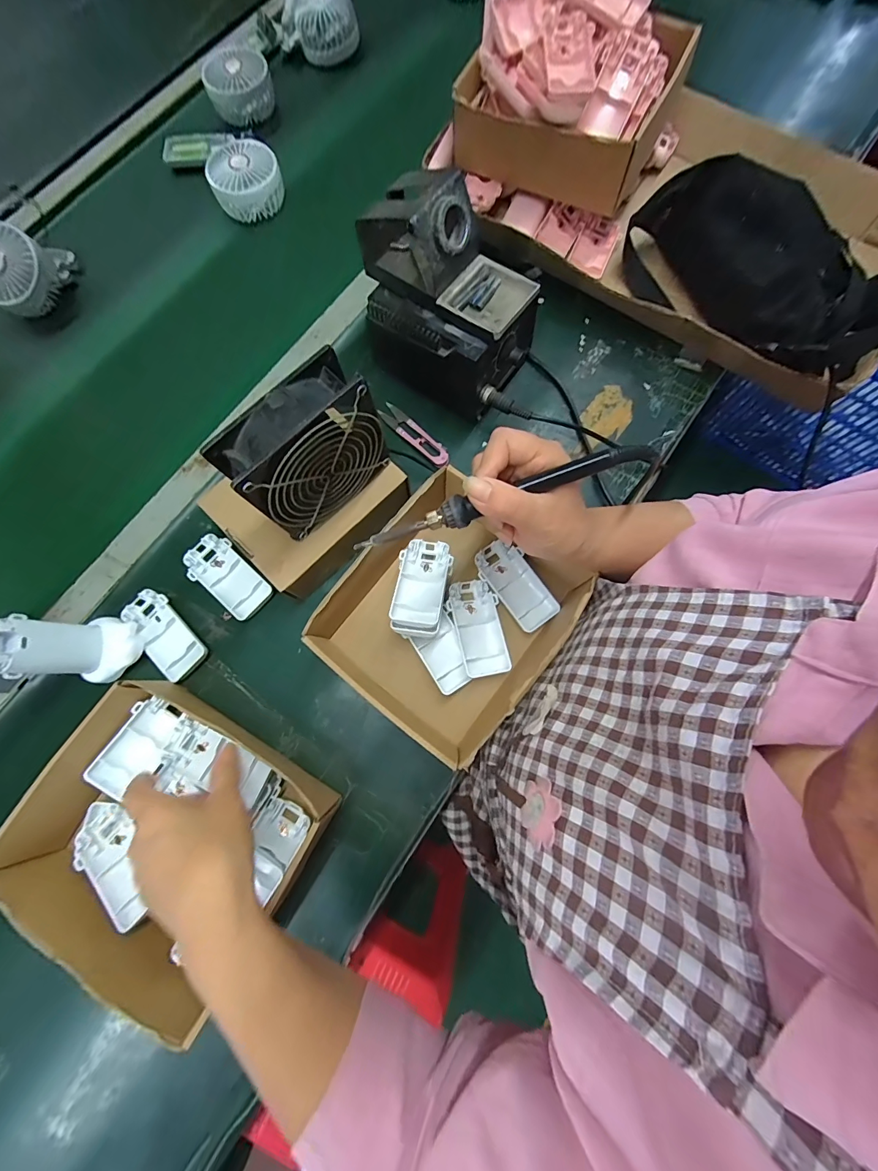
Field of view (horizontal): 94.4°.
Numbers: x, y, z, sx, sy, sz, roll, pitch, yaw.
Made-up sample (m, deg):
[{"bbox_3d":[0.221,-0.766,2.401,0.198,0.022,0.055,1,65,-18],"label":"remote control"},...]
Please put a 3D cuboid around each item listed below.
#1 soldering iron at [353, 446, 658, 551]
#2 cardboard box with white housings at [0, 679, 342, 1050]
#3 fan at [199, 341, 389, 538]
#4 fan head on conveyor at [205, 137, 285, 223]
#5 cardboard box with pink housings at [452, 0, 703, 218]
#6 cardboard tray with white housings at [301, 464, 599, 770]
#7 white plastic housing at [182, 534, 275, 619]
[{"bbox_3d":[0.043,-0.060,0.282,0.213,0.018,0.020,-18,79,5],"label":"soldering iron"},{"bbox_3d":[-0.229,0.200,0.346,0.222,0.066,0.193,34,80,7],"label":"cardboard box with white housings"},{"bbox_3d":[-0.104,-0.104,0.332,0.115,0.115,0.047,-44,81,-9],"label":"fan"},{"bbox_3d":[-0.252,-0.527,0.529,0.086,0.049,0.069,-26,79,-5],"label":"fan head on conveyor"},{"bbox_3d":[0.145,-0.563,0.458,0.216,0.110,0.201,28,79,6],"label":"cardboard box with pink housings"},{"bbox_3d":[0.006,0.031,0.388,0.199,0.080,0.206,36,81,6],"label":"cardboard tray with white housings"},{"bbox_3d":[-0.218,-0.009,0.423,0.098,0.016,0.049,44,81,9],"label":"white plastic housing"}]

